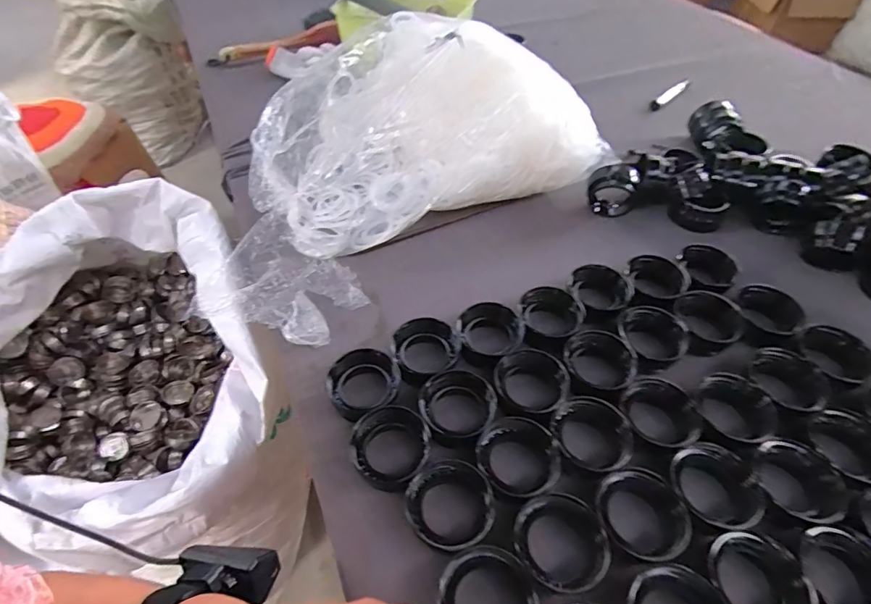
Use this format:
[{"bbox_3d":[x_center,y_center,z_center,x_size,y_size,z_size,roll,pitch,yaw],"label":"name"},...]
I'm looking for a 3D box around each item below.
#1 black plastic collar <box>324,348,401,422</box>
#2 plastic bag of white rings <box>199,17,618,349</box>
[{"bbox_3d":[-0.067,0.079,0.448,0.065,0.034,0.069,-2,49,-5],"label":"black plastic collar"},{"bbox_3d":[-0.063,-0.185,0.569,0.488,0.164,0.301,-32,58,-26],"label":"plastic bag of white rings"}]

